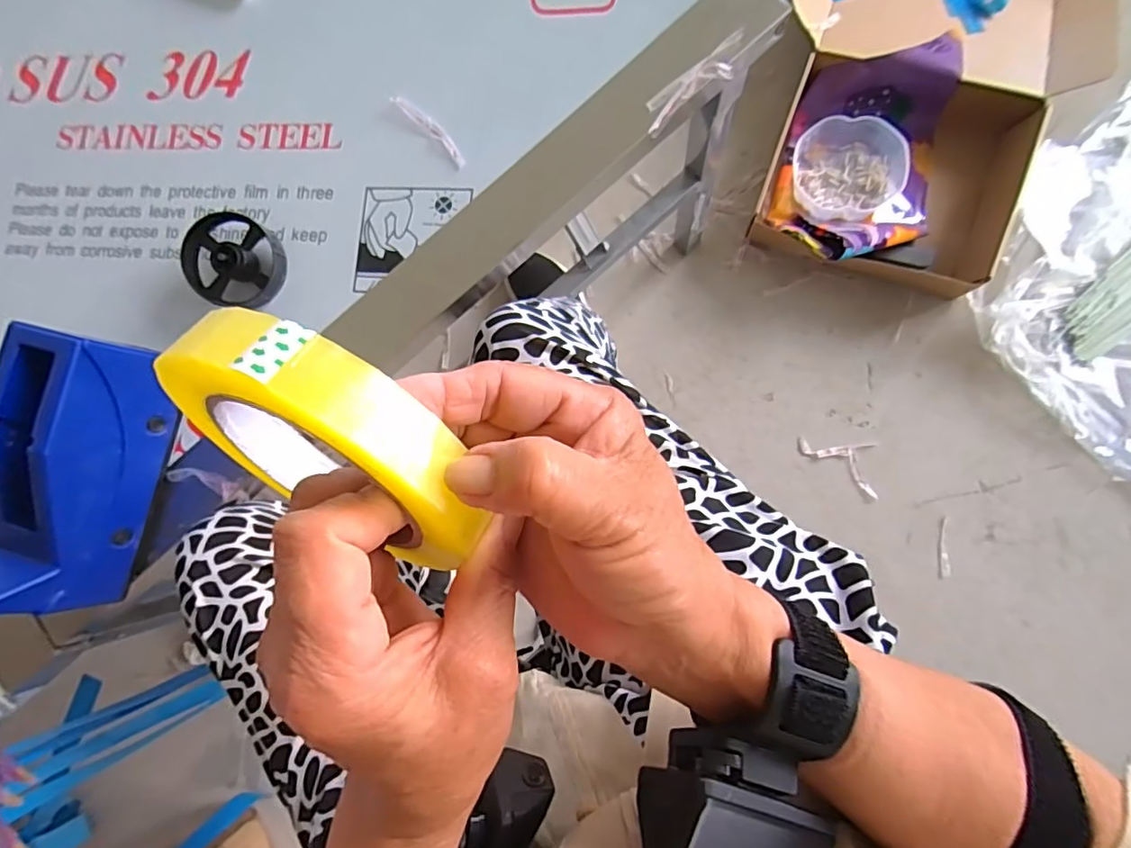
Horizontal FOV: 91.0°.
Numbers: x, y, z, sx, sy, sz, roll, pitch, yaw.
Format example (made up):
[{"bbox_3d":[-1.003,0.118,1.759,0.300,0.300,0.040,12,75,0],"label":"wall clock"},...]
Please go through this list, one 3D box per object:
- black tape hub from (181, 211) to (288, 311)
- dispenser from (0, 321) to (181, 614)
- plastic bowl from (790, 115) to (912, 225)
[{"bbox_3d":[-0.270,-0.132,0.455,0.072,0.033,0.071,-1,84,8],"label":"black tape hub"},{"bbox_3d":[-0.363,0.037,0.416,0.075,0.095,0.189,15,87,9],"label":"dispenser"},{"bbox_3d":[0.418,-0.384,0.831,0.141,0.057,0.149,-1,84,8],"label":"plastic bowl"}]

